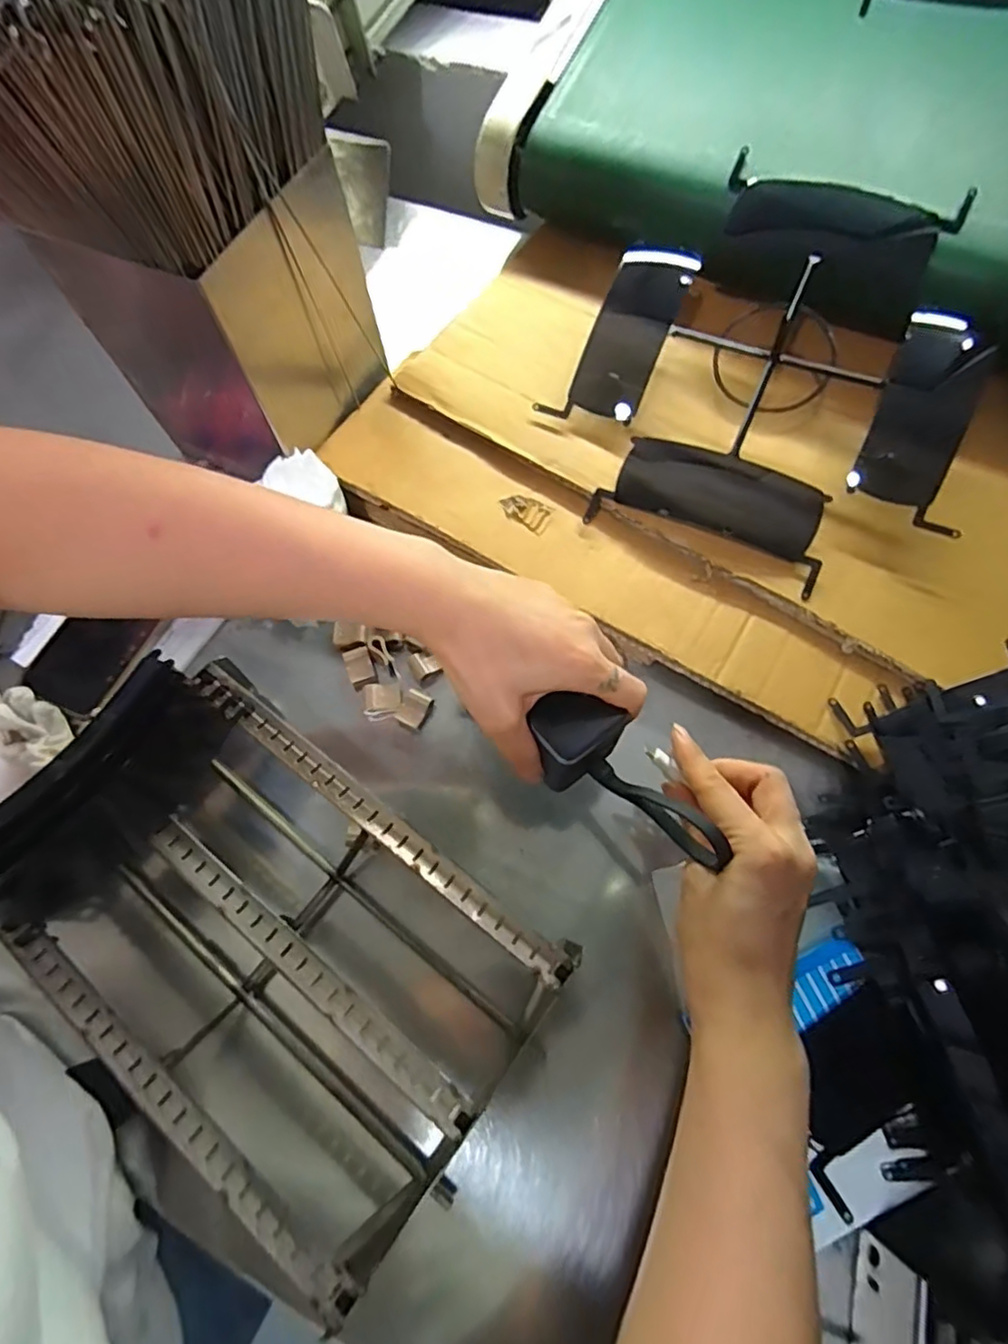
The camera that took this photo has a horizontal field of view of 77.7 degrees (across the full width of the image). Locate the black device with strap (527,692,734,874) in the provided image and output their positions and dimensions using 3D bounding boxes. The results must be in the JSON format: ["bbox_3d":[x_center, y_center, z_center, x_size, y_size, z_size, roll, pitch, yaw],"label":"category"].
[{"bbox_3d":[0.064,0.067,0.354,0.054,0.052,0.114,-27,68,-8],"label":"black device with strap"}]

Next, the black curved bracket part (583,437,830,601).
[{"bbox_3d":[0.162,-0.130,0.485,0.173,0.025,0.078,21,70,12],"label":"black curved bracket part"}]

